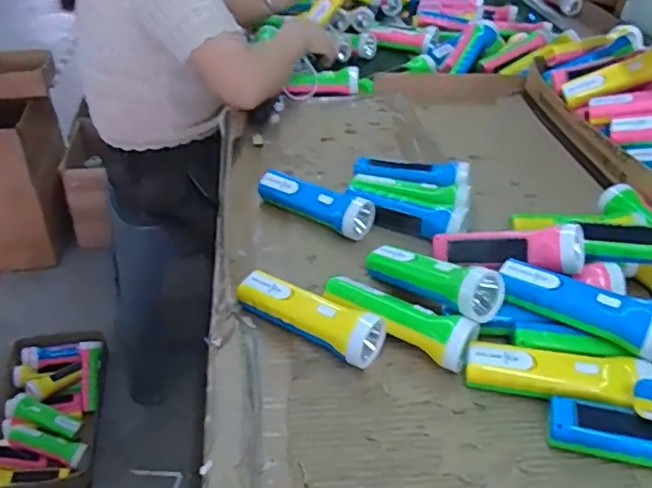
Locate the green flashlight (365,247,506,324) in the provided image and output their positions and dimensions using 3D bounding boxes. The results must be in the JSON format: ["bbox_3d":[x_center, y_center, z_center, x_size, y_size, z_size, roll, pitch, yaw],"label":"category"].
[{"bbox_3d":[0.110,0.036,0.644,0.051,0.053,0.168,-30,30,-31],"label":"green flashlight"}]

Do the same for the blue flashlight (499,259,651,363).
[{"bbox_3d":[0.246,0.056,0.568,0.161,0.048,0.044,27,44,27],"label":"blue flashlight"}]

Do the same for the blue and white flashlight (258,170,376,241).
[{"bbox_3d":[-0.021,-0.053,0.778,0.162,0.049,0.052,20,41,23],"label":"blue and white flashlight"}]

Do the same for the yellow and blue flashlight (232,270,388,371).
[{"bbox_3d":[-0.022,0.075,0.616,0.163,0.049,0.056,19,41,22],"label":"yellow and blue flashlight"}]

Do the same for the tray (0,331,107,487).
[{"bbox_3d":[-0.649,0.376,1.357,0.239,0.106,0.429,-2,38,-8],"label":"tray"}]

